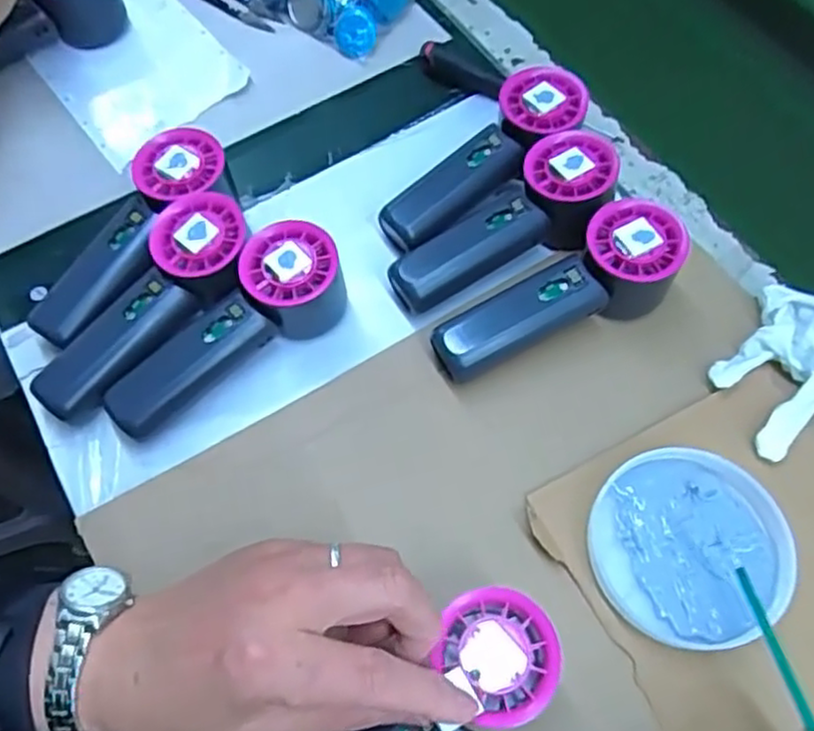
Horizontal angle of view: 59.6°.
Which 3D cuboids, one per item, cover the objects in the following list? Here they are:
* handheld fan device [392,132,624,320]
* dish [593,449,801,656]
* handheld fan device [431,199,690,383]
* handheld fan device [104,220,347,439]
[{"bbox_3d":[0.062,-0.087,0.451,0.156,0.046,0.057,-34,67,-2],"label":"handheld fan device"},{"bbox_3d":[0.144,0.093,0.361,0.093,0.023,0.093,0,63,0],"label":"dish"},{"bbox_3d":[0.087,-0.045,0.421,0.155,0.052,0.055,-20,65,-10],"label":"handheld fan device"},{"bbox_3d":[-0.107,-0.022,0.414,0.152,0.054,0.048,-34,68,-16],"label":"handheld fan device"}]

